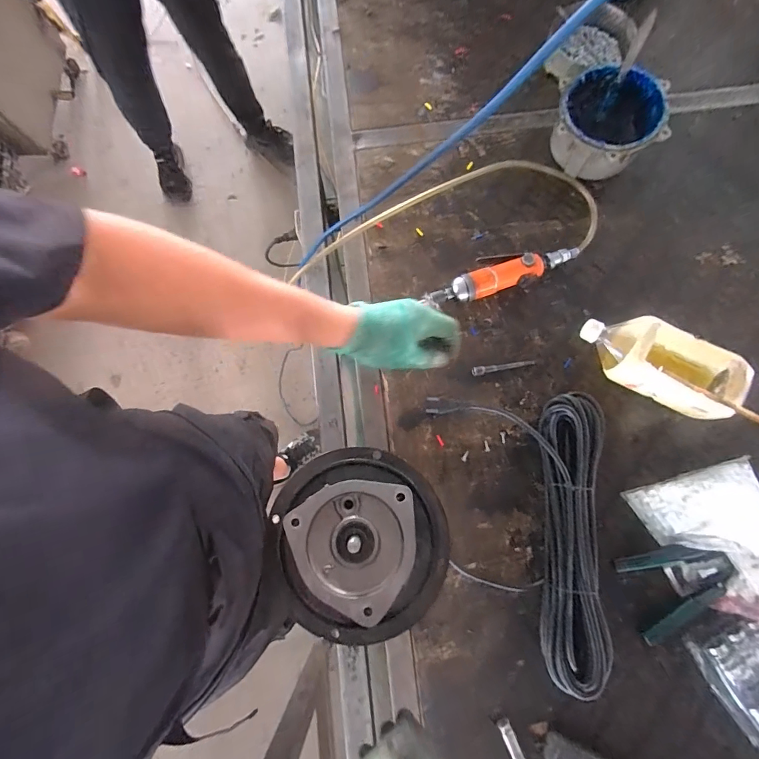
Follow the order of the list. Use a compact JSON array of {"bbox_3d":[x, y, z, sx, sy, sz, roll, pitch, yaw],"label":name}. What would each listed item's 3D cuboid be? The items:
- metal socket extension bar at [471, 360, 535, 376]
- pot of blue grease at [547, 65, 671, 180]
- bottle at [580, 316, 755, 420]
[{"bbox_3d":[0.186,-0.018,0.591,0.097,0.009,0.014,-8,80,-1],"label":"metal socket extension bar"},{"bbox_3d":[0.346,-0.391,0.616,0.147,0.089,0.142,0,80,0],"label":"pot of blue grease"},{"bbox_3d":[0.390,-0.027,0.560,0.207,0.083,0.096,28,81,5],"label":"bottle"}]

